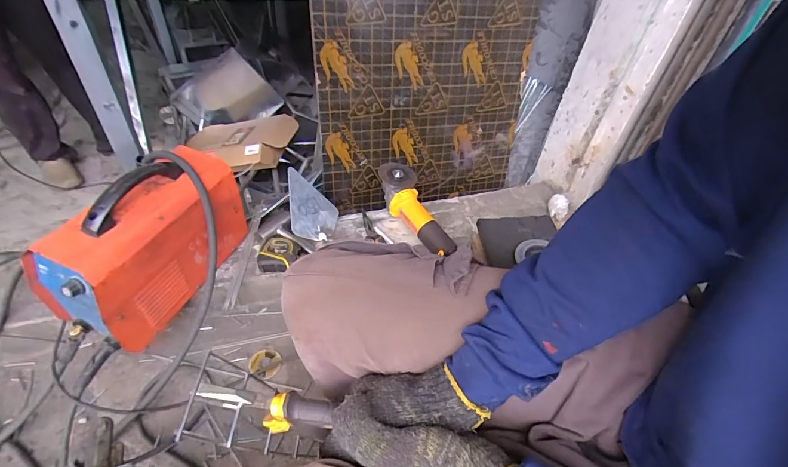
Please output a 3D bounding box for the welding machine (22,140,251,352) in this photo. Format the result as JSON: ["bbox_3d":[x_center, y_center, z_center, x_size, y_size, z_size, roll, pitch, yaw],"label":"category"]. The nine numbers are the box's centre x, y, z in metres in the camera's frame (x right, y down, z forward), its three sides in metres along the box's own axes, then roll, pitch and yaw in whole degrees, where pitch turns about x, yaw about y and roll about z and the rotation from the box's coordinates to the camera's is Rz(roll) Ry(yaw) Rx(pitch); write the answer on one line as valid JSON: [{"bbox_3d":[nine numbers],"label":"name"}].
[{"bbox_3d":[-0.438,0.006,0.703,0.154,0.227,0.311,18,44,11],"label":"welding machine"}]

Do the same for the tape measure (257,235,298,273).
[{"bbox_3d":[-0.245,0.044,0.833,0.080,0.037,0.089,-3,44,-11],"label":"tape measure"}]

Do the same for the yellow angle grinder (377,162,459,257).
[{"bbox_3d":[0.053,-0.055,0.947,0.093,0.077,0.282,-20,65,-26],"label":"yellow angle grinder"}]

